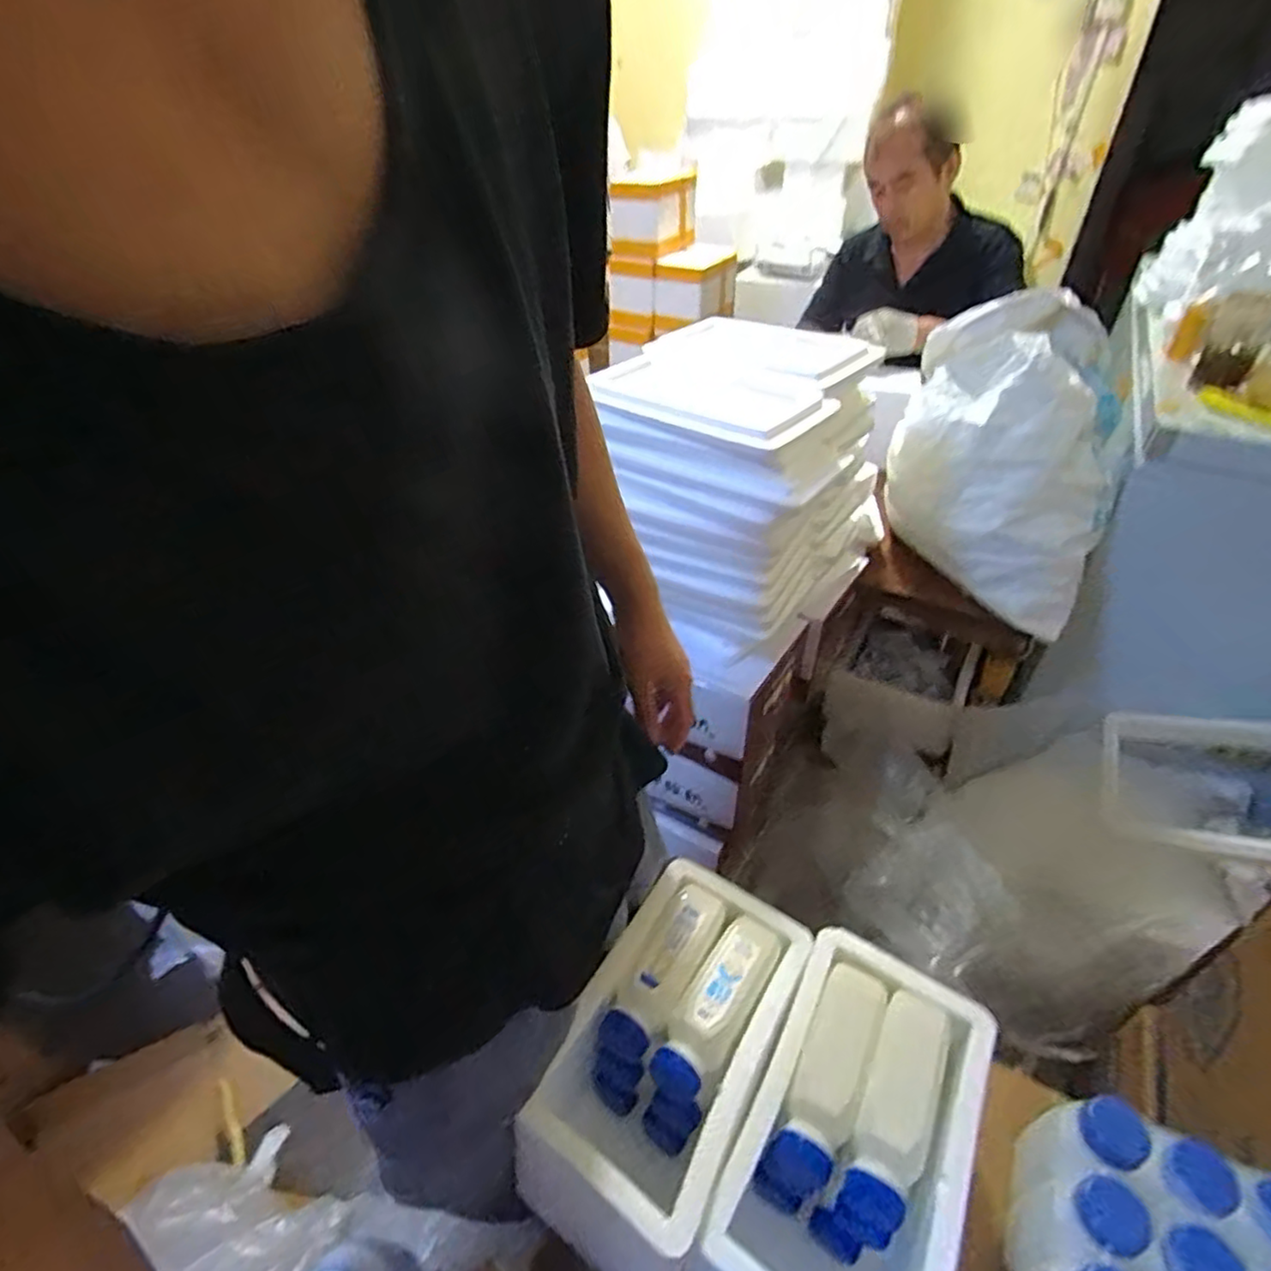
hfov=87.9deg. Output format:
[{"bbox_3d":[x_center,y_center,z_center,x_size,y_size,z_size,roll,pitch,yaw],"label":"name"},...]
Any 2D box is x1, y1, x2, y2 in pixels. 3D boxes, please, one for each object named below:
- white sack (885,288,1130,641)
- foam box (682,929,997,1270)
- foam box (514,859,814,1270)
[{"bbox_3d":[0.588,-0.286,1.061,0.331,0.420,0.254,20,43,23],"label":"white sack"},{"bbox_3d":[0.162,0.410,0.523,0.145,0.155,0.258,21,44,24],"label":"foam box"},{"bbox_3d":[0.031,0.355,0.558,0.139,0.149,0.269,21,44,24],"label":"foam box"}]

